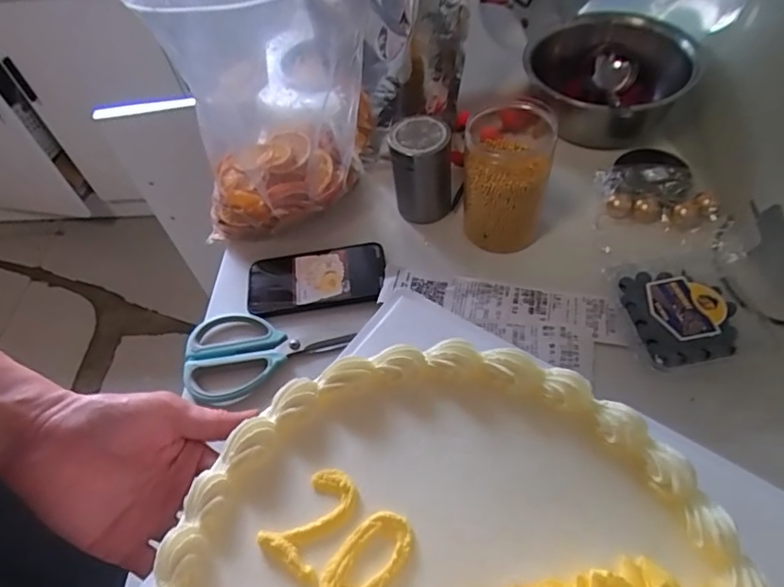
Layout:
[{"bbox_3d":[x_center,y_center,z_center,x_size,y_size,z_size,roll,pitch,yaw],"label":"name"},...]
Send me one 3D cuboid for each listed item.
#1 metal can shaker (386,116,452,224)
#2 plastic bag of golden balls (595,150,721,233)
[{"bbox_3d":[0.032,-0.134,0.584,0.067,0.101,0.061,-4,54,4],"label":"metal can shaker"},{"bbox_3d":[0.292,-0.116,0.582,0.121,0.036,0.099,18,59,19],"label":"plastic bag of golden balls"}]

